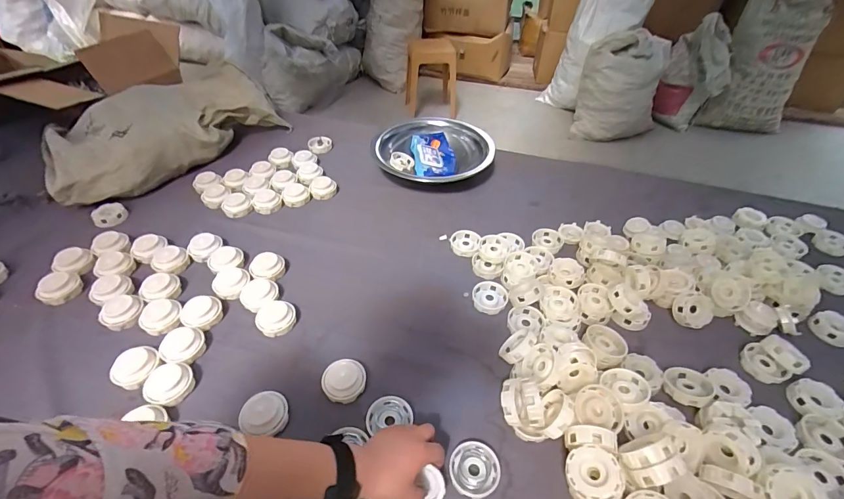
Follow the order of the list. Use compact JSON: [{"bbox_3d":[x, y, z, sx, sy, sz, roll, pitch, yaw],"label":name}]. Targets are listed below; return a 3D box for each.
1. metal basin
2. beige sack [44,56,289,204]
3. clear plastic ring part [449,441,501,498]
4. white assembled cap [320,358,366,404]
[{"bbox_3d":[0.033,-0.240,0.977,0.279,0.081,0.279,-1,46,1],"label":"metal basin"},{"bbox_3d":[-0.638,-0.303,0.975,0.292,0.149,0.522,26,52,24],"label":"beige sack"},{"bbox_3d":[0.066,0.278,0.489,0.061,0.015,0.061,-1,46,1],"label":"clear plastic ring part"},{"bbox_3d":[-0.113,0.191,0.565,0.062,0.031,0.057,-1,46,1],"label":"white assembled cap"}]

